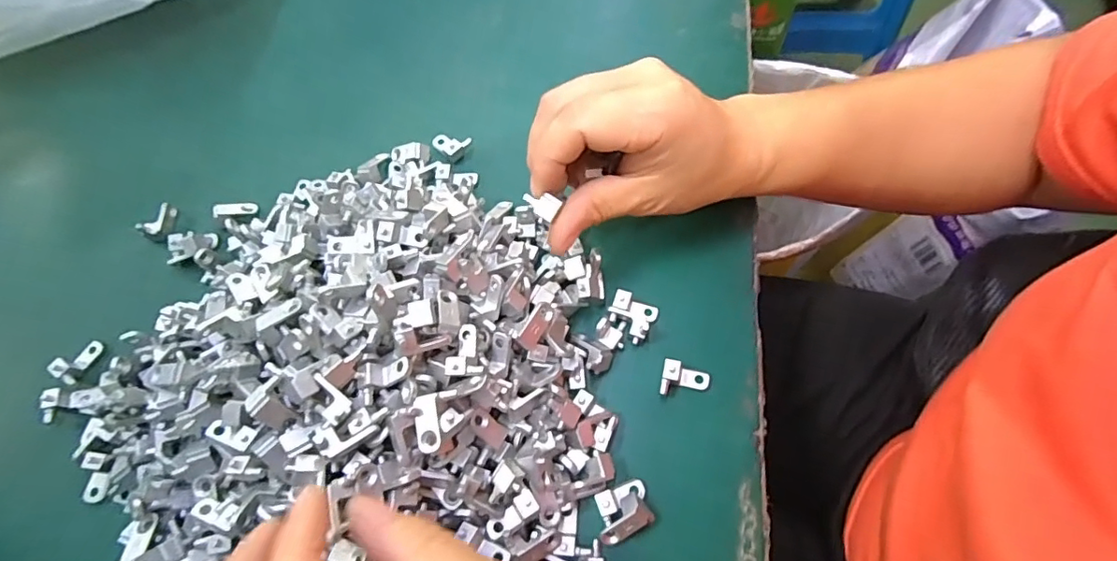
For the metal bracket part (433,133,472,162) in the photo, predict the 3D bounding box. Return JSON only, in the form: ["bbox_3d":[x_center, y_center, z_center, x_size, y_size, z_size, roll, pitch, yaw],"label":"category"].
[{"bbox_3d":[-0.066,-0.083,0.327,0.027,0.010,0.016,28,71,36],"label":"metal bracket part"}]

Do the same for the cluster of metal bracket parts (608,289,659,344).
[{"bbox_3d":[0.038,0.019,0.277,0.023,0.009,0.022,23,71,12],"label":"cluster of metal bracket parts"}]

